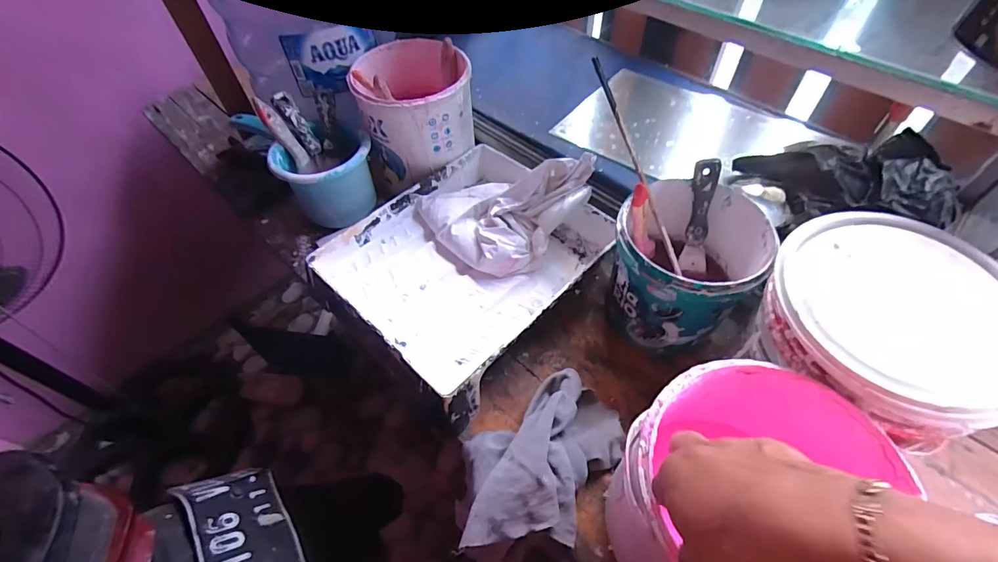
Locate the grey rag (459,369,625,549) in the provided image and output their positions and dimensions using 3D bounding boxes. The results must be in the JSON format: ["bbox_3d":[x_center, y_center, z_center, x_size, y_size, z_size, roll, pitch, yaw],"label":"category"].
[{"bbox_3d":[0.043,0.192,0.463,0.198,0.060,0.142,-29,58,-18],"label":"grey rag"}]

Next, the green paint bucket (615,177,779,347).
[{"bbox_3d":[0.218,-0.015,0.542,0.154,0.160,0.156,-1,54,2],"label":"green paint bucket"}]

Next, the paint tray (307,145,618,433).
[{"bbox_3d":[-0.047,-0.030,0.628,0.290,0.065,0.344,33,62,24],"label":"paint tray"}]

